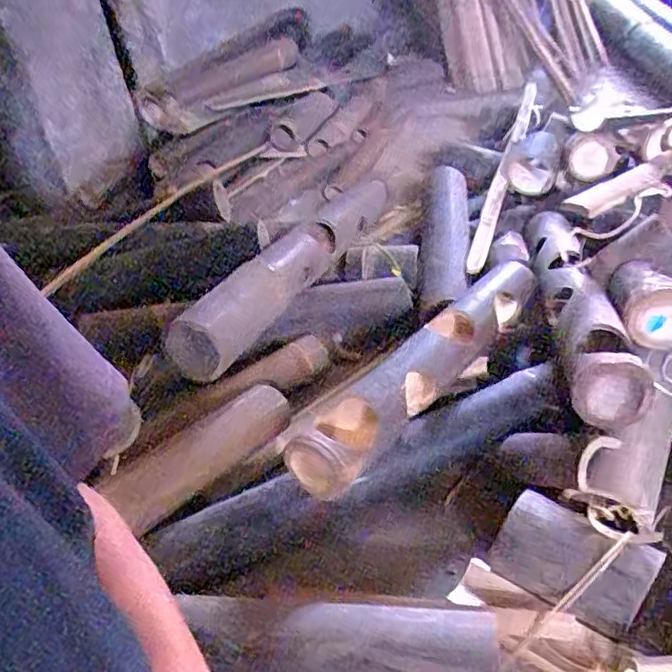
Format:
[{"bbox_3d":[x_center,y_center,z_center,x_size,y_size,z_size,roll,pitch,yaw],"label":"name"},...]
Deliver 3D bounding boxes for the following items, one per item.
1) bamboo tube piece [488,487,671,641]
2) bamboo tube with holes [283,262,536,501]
[{"bbox_3d":[0.208,0.202,0.560,0.129,0.062,0.075,25,49,34],"label":"bamboo tube piece"},{"bbox_3d":[0.107,0.026,0.744,0.085,0.082,0.453,23,47,32],"label":"bamboo tube with holes"}]

